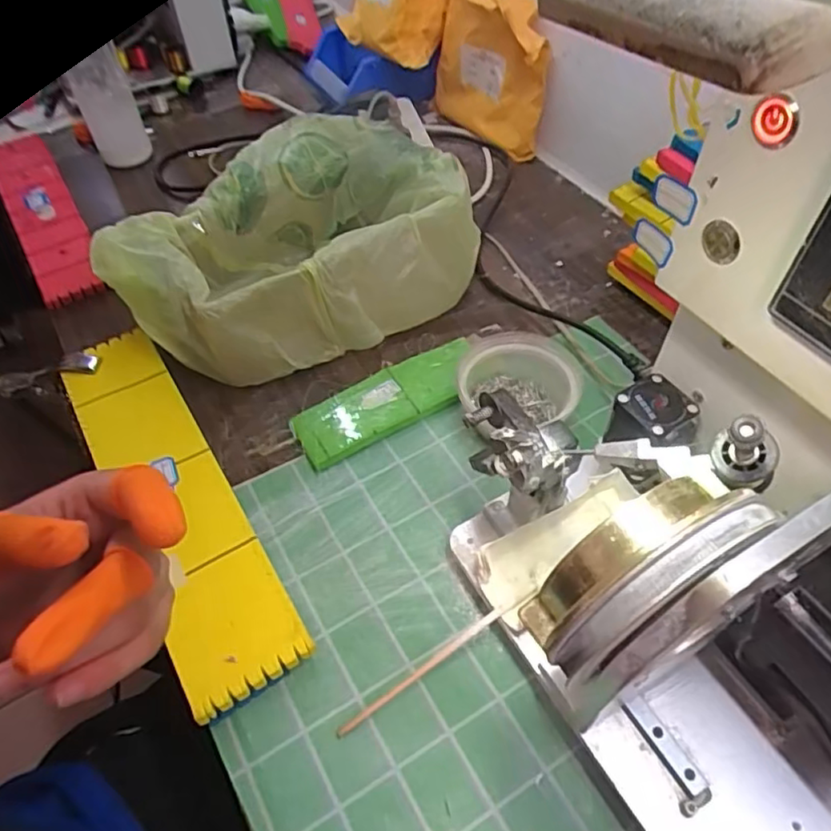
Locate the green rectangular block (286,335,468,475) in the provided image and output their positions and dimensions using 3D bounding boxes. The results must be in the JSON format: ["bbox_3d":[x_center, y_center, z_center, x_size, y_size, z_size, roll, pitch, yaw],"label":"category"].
[{"bbox_3d":[-0.021,-0.013,0.551,0.174,0.016,0.059,-25,55,-17],"label":"green rectangular block"}]

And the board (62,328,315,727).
[{"bbox_3d":[-0.195,0.055,0.487,0.082,0.011,0.353,-28,55,-18],"label":"board"}]

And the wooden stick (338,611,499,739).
[{"bbox_3d":[0.003,0.167,0.403,0.124,0.008,0.007,-35,58,-7],"label":"wooden stick"}]

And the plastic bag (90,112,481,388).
[{"bbox_3d":[-0.120,-0.163,0.604,0.317,0.123,0.217,-20,54,-14],"label":"plastic bag"}]

